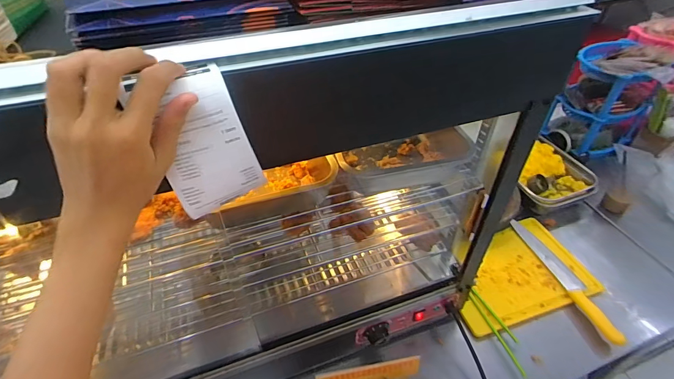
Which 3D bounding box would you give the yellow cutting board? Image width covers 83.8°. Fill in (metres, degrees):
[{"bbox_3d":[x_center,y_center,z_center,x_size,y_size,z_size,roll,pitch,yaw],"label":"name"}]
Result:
[{"bbox_3d":[0.406,0.192,0.871,0.311,0.021,0.217,-17,48,-8],"label":"yellow cutting board"}]

